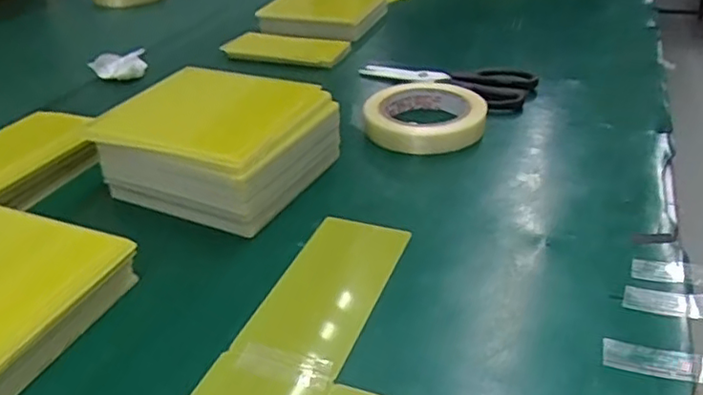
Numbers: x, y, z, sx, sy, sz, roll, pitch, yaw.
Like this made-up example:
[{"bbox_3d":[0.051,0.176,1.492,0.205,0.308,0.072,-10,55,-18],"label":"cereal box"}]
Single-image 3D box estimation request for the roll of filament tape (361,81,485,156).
[{"bbox_3d":[0.070,-0.078,0.584,0.109,0.032,0.109,-4,30,2],"label":"roll of filament tape"}]

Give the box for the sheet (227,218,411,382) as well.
[{"bbox_3d":[-0.012,0.055,0.389,0.065,0.010,0.138,11,35,19],"label":"sheet"}]

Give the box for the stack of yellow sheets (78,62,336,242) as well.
[{"bbox_3d":[-0.102,-0.043,0.498,0.149,0.057,0.135,12,36,22],"label":"stack of yellow sheets"}]

